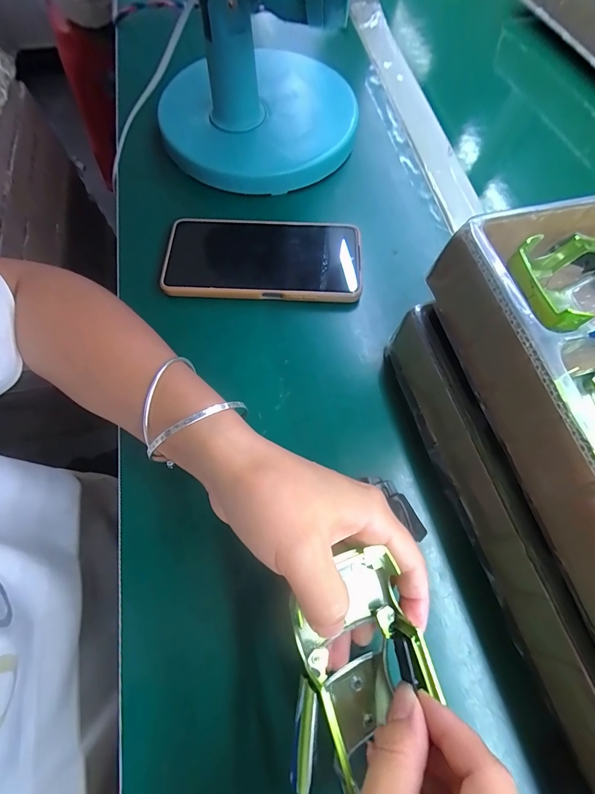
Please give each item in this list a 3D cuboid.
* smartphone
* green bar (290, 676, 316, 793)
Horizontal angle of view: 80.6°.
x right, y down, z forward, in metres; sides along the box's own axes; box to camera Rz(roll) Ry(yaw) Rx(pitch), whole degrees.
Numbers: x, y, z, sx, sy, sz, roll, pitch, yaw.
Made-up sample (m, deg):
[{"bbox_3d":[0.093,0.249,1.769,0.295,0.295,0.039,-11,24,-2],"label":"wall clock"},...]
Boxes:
[{"bbox_3d":[-0.029,-0.116,0.300,0.161,0.014,0.075,3,68,-1],"label":"smartphone"},{"bbox_3d":[0.003,0.138,0.143,0.009,0.004,0.036,-2,69,25],"label":"green bar"}]

